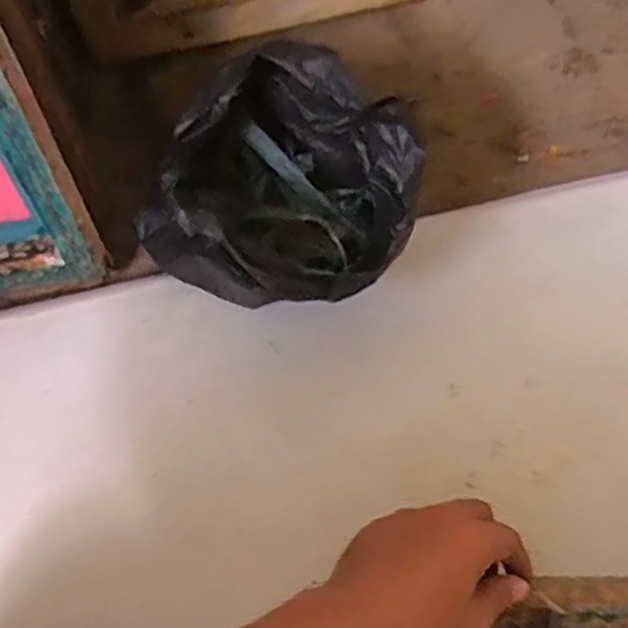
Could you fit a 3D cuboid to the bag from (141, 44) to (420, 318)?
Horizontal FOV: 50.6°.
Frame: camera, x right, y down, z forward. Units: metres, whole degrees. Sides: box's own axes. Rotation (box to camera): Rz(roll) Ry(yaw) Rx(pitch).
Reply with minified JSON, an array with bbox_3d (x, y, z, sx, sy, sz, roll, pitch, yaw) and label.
[{"bbox_3d":[-0.020,-0.077,0.468,0.151,0.147,0.142,30,77,6],"label":"bag"}]

